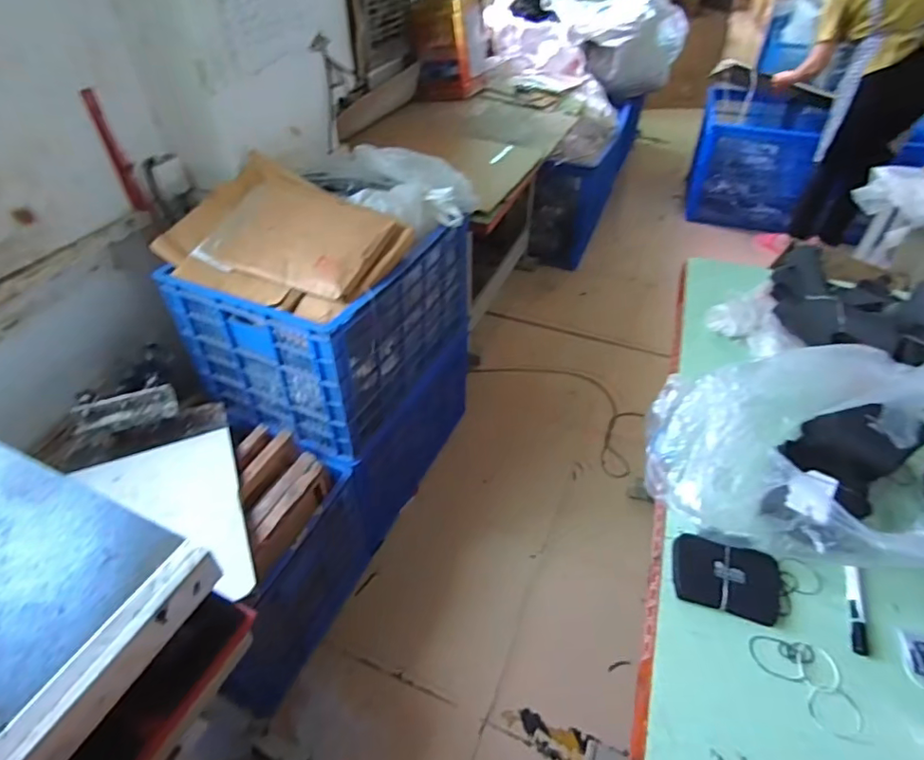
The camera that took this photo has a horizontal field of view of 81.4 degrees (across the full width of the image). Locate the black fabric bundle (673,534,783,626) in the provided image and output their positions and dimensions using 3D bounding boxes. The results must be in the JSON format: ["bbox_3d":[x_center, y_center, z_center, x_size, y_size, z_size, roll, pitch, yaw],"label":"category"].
[{"bbox_3d":[0.358,0.264,0.721,0.137,0.019,0.098,12,45,12],"label":"black fabric bundle"}]

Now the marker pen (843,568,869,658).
[{"bbox_3d":[0.514,0.286,0.696,0.017,0.016,0.138,16,46,16],"label":"marker pen"}]

